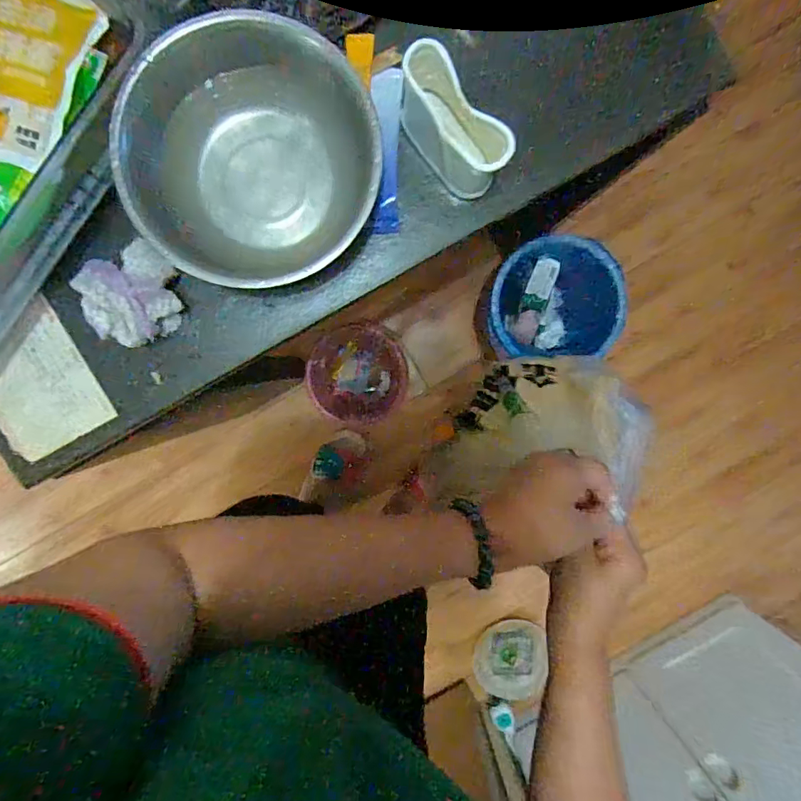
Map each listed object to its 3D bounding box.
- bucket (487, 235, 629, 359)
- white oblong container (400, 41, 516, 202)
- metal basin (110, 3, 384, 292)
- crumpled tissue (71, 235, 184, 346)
[{"bbox_3d":[0.313,-0.211,1.060,0.275,0.217,0.230,6,94,-2],"label":"bucket"},{"bbox_3d":[0.046,-0.237,0.423,0.045,0.072,0.115,-40,95,1],"label":"white oblong container"},{"bbox_3d":[-0.121,-0.211,0.422,0.190,0.081,0.218,22,93,-3],"label":"metal basin"},{"bbox_3d":[-0.244,-0.095,0.447,0.090,0.040,0.081,-23,95,0],"label":"crumpled tissue"}]

